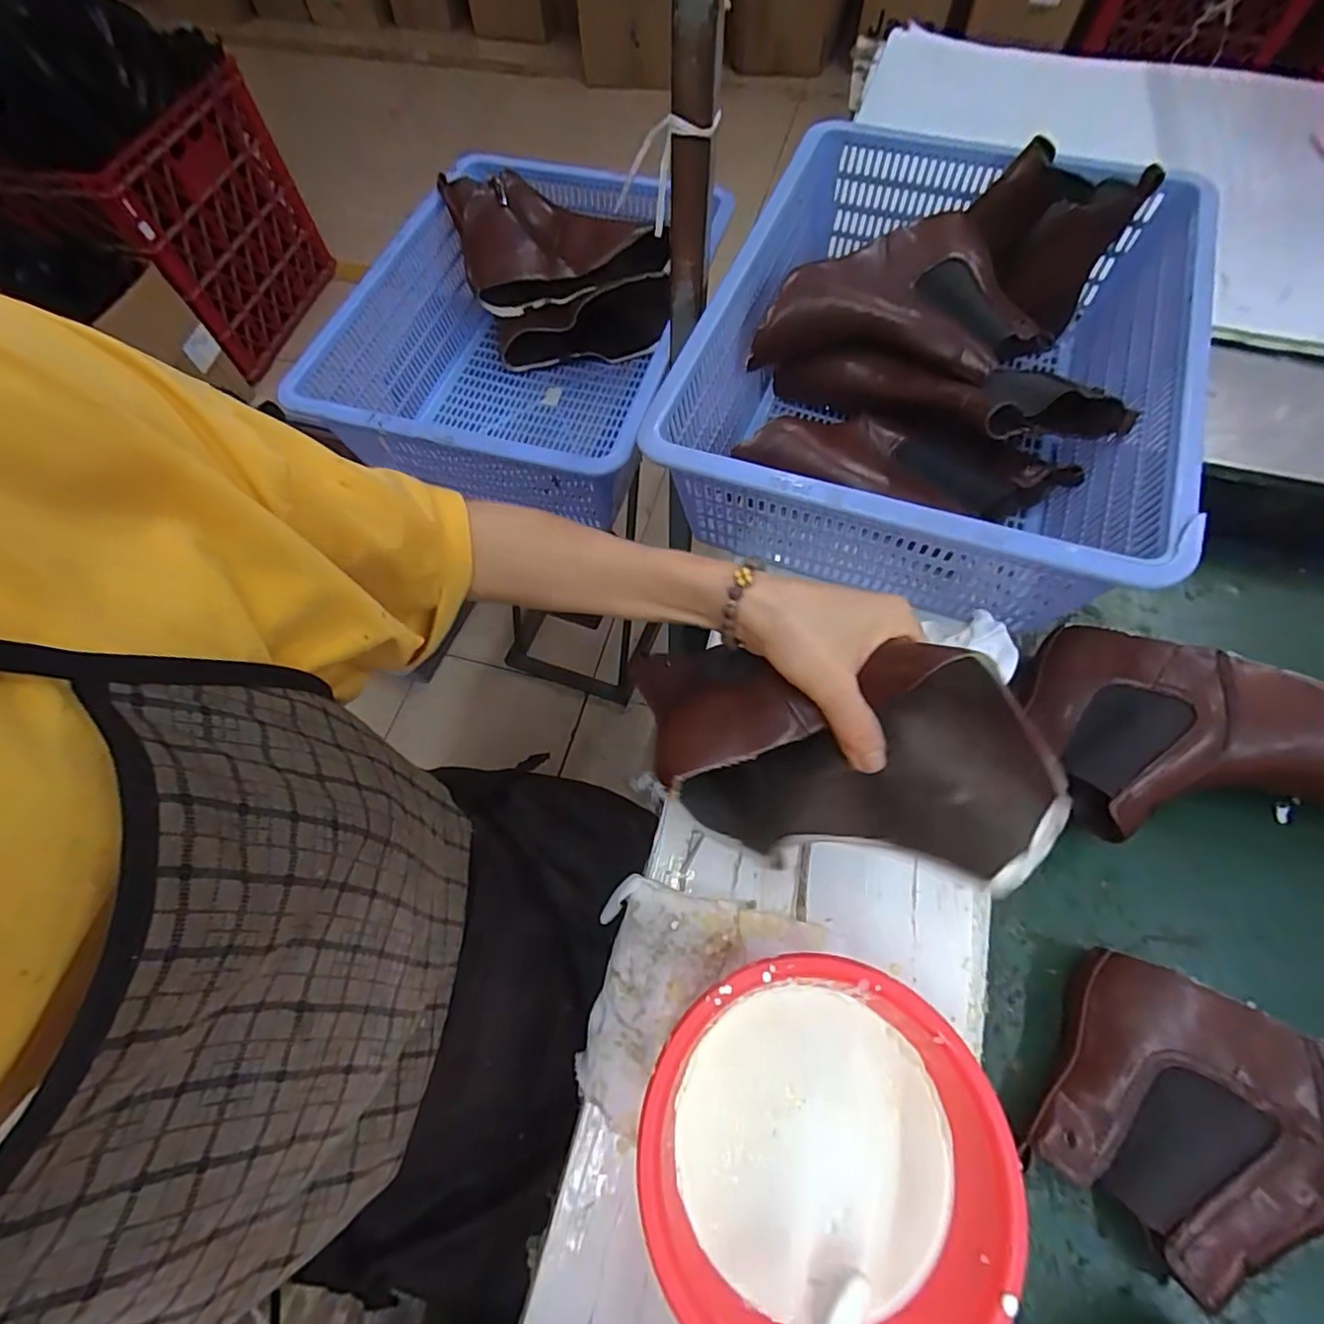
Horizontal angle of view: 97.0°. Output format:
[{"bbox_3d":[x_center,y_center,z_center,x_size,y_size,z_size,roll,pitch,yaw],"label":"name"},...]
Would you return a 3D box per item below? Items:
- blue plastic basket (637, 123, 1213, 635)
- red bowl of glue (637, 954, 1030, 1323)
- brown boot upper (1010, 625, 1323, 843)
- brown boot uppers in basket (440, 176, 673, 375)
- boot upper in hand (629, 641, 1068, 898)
[{"bbox_3d":[0.238,-0.261,0.537,0.359,0.149,0.459,20,68,12],"label":"blue plastic basket"},{"bbox_3d":[0.088,0.278,0.337,0.184,0.075,0.187,-1,65,3],"label":"red bowl of glue"},{"bbox_3d":[0.432,0.044,0.458,0.300,0.071,0.163,-3,65,2],"label":"brown boot upper"},{"bbox_3d":[-0.125,-0.506,0.761,0.241,0.144,0.192,-12,65,-2],"label":"brown boot uppers in basket"},{"bbox_3d":[0.087,0.051,0.344,0.253,0.088,0.115,9,65,17],"label":"boot upper in hand"}]

